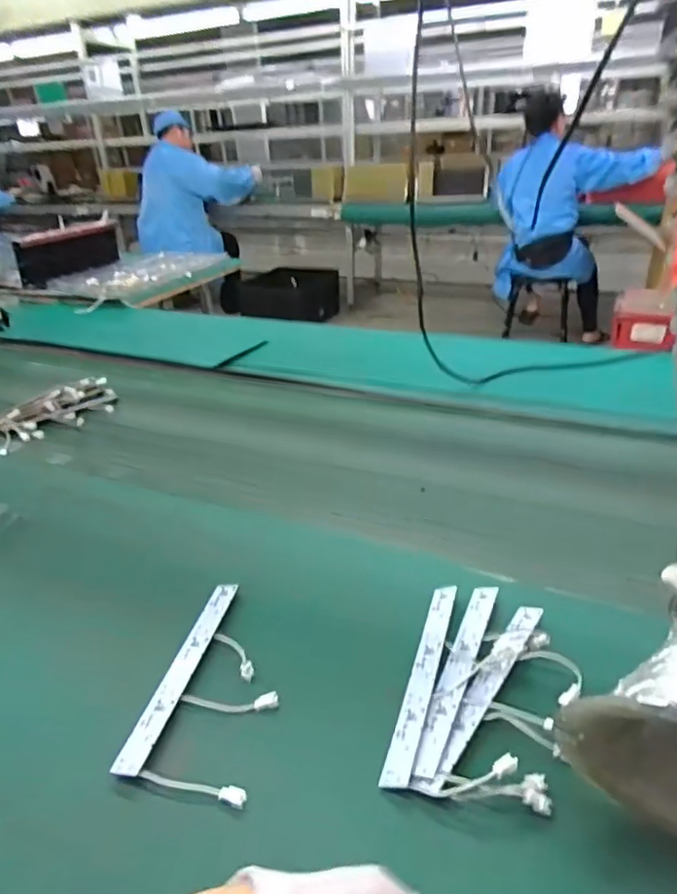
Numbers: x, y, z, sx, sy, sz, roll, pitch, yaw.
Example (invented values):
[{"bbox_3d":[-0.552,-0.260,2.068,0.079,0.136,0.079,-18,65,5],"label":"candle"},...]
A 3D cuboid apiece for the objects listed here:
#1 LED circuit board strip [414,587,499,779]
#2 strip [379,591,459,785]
[{"bbox_3d":[0.103,0.187,0.480,0.023,0.005,0.196,5,33,27],"label":"LED circuit board strip"},{"bbox_3d":[0.072,0.191,0.477,0.024,0.007,0.189,-5,30,27],"label":"strip"}]

